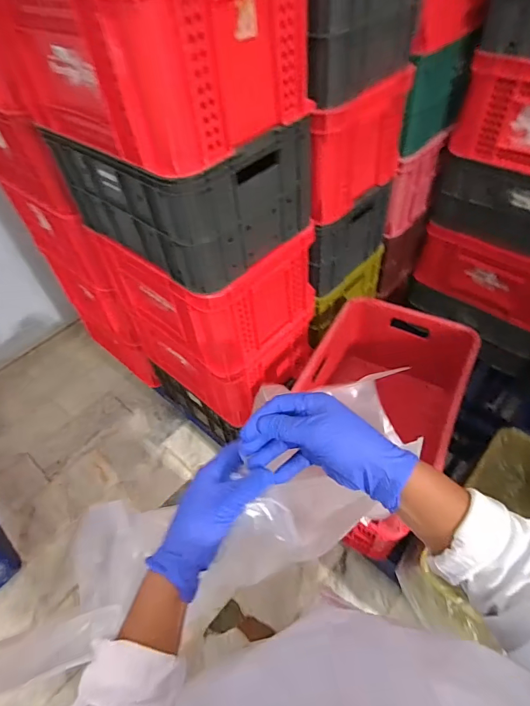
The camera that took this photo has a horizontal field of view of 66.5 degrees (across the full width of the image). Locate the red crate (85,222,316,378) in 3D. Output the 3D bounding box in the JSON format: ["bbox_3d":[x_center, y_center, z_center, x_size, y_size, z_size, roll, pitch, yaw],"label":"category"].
[{"bbox_3d":[-0.141,-0.198,1.068,0.423,0.295,0.343,35,62,30],"label":"red crate"}]

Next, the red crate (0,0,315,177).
[{"bbox_3d":[-0.199,-0.532,0.683,0.465,0.242,0.353,35,62,30],"label":"red crate"}]

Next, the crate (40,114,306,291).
[{"bbox_3d":[-0.173,-0.382,0.874,0.448,0.221,0.333,35,62,30],"label":"crate"}]

